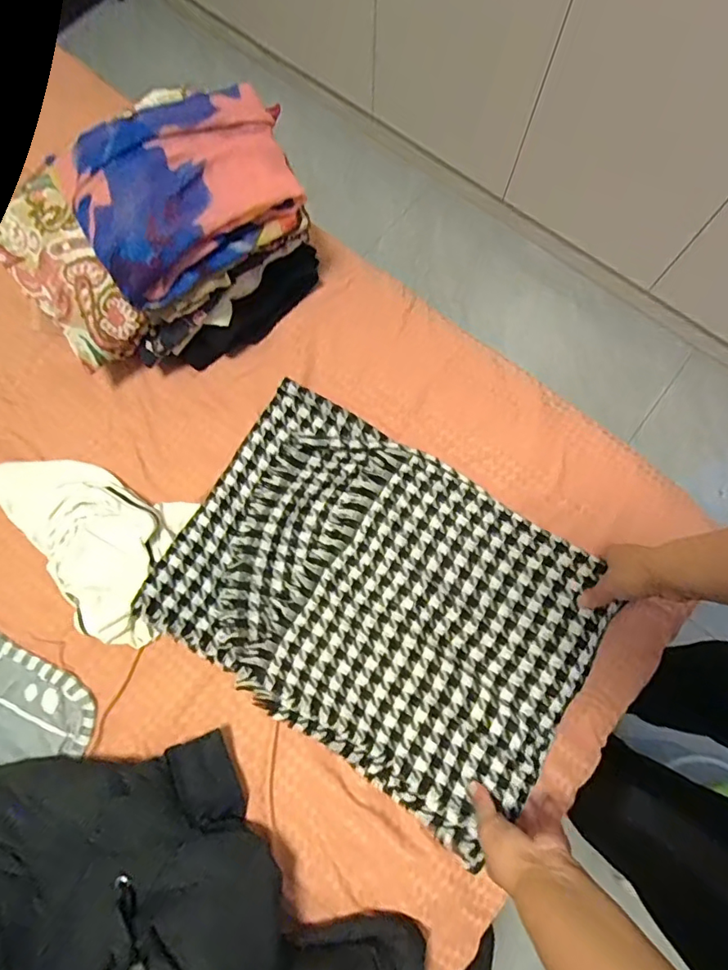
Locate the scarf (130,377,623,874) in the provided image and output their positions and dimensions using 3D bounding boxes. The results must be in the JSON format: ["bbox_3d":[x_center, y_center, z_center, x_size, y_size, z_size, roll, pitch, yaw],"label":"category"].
[{"bbox_3d":[0.016,0.125,0.618,0.470,0.047,0.347,30,77,9],"label":"scarf"}]

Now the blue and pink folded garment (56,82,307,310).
[{"bbox_3d":[-0.193,-0.328,0.579,0.245,0.083,0.160,-34,78,-9],"label":"blue and pink folded garment"}]

